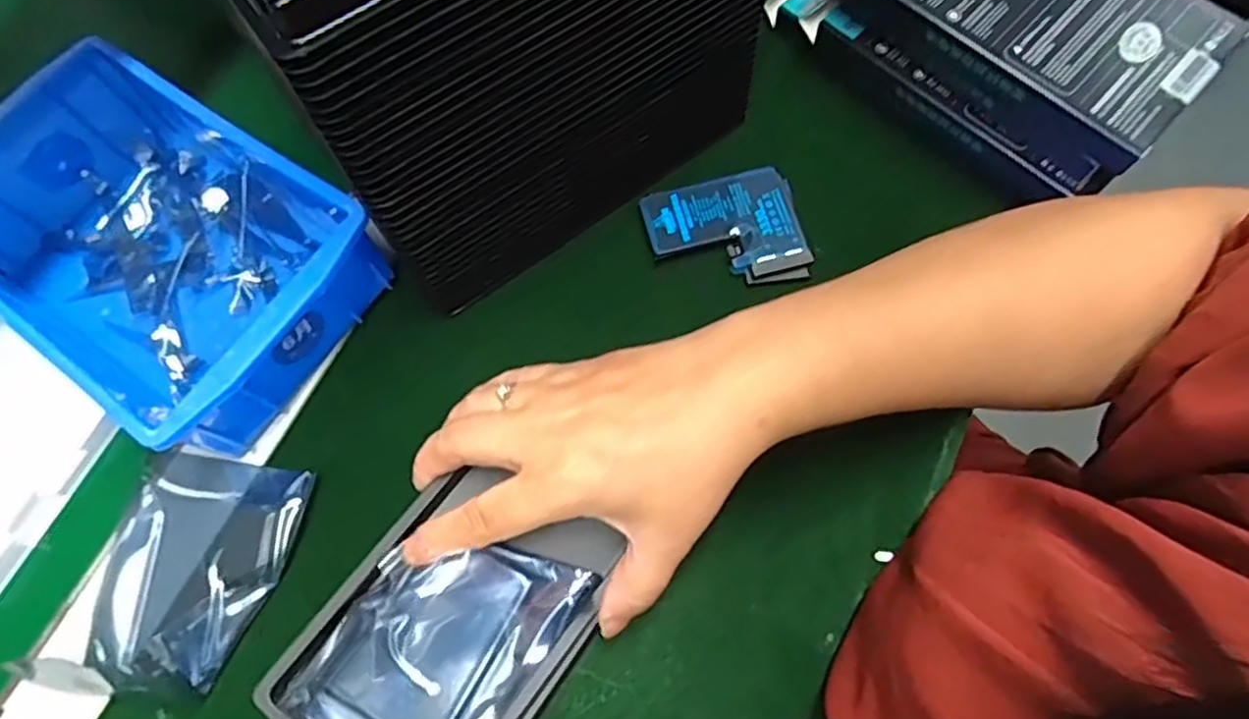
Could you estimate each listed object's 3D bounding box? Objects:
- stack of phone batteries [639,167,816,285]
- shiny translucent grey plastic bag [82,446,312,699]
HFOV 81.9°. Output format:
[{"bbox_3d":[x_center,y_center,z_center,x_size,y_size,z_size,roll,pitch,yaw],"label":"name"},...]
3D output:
[{"bbox_3d":[0.052,-0.066,0.374,0.078,0.011,0.061,-9,70,-1],"label":"stack of phone batteries"},{"bbox_3d":[-0.200,0.096,0.330,0.082,0.005,0.103,10,71,5],"label":"shiny translucent grey plastic bag"}]

